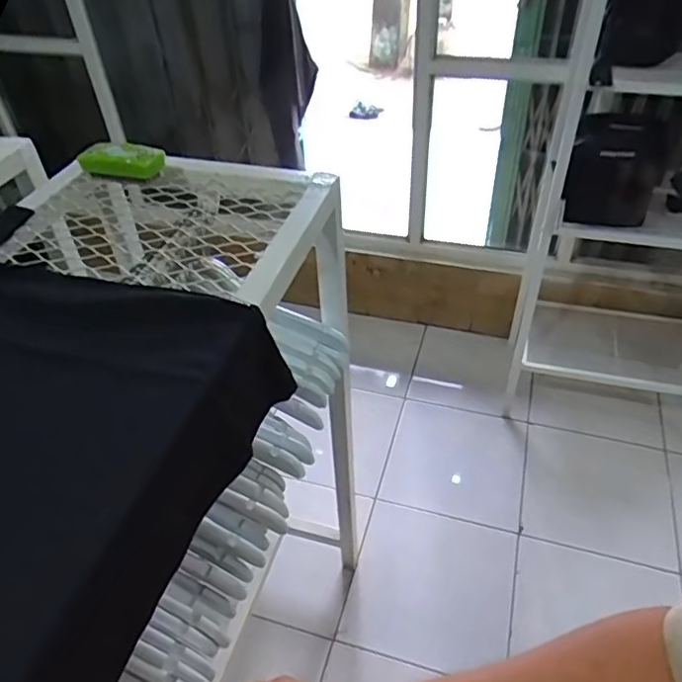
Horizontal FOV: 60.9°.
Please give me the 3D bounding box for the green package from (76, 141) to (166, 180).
[{"bbox_3d":[-0.290,-0.237,0.768,0.108,0.040,0.039,0,42,4],"label":"green package"}]

